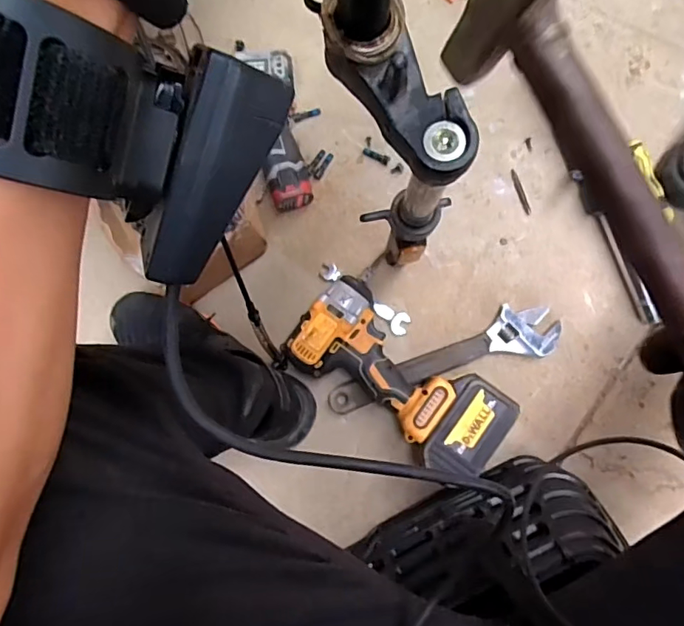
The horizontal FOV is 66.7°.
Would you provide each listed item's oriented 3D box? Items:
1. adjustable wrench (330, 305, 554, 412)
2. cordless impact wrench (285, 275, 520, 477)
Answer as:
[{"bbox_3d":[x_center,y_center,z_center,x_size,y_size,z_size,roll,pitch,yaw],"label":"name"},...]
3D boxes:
[{"bbox_3d":[0.123,0.054,0.639,0.289,0.015,0.065,-16,84,1],"label":"adjustable wrench"},{"bbox_3d":[0.063,0.075,0.604,0.256,0.081,0.127,40,90,5],"label":"cordless impact wrench"}]

